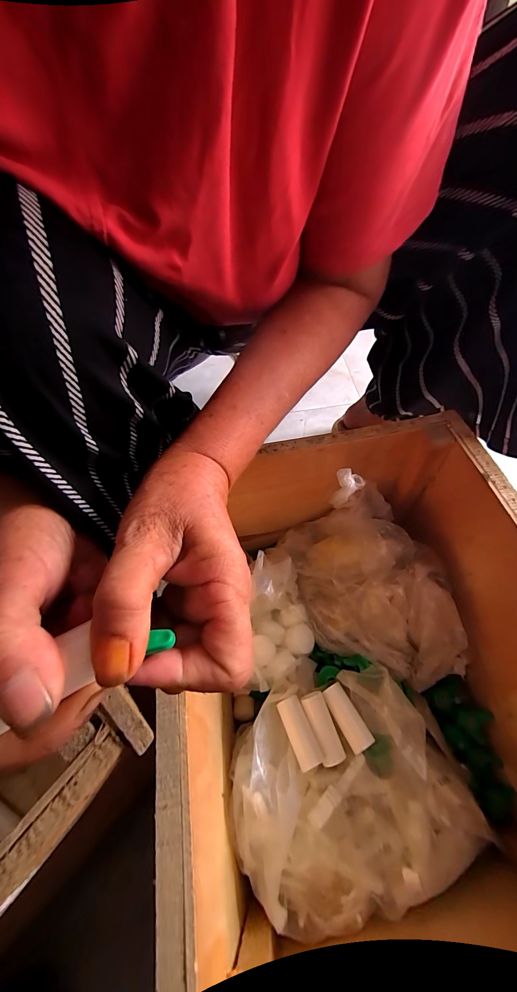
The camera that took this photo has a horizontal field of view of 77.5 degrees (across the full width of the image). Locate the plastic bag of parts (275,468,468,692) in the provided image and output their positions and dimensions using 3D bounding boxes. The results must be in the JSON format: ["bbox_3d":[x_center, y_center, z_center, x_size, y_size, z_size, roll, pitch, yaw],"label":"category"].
[{"bbox_3d":[0.124,0.099,0.363,0.144,0.085,0.218,-32,60,-15],"label":"plastic bag of parts"}]

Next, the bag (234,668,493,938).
[{"bbox_3d":[0.086,0.262,0.296,0.216,0.079,0.164,-12,57,-3],"label":"bag"}]

